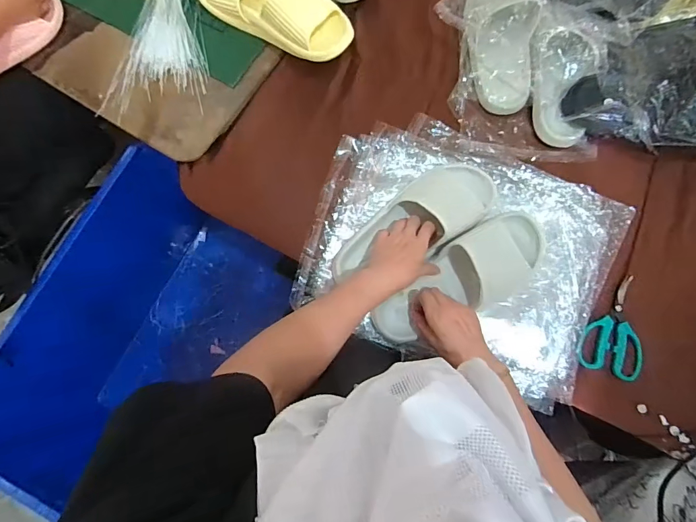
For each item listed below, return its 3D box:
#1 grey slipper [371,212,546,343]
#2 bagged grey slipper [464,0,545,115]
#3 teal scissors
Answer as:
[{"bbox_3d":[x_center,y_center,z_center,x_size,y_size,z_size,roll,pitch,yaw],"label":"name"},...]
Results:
[{"bbox_3d":[0.172,0.027,0.574,0.286,0.072,0.108,-32,79,1],"label":"grey slipper"},{"bbox_3d":[0.251,-0.364,0.634,0.113,0.082,0.220,5,78,0],"label":"bagged grey slipper"},{"bbox_3d":[0.406,0.098,0.577,0.097,0.018,0.148,19,77,3],"label":"teal scissors"}]

